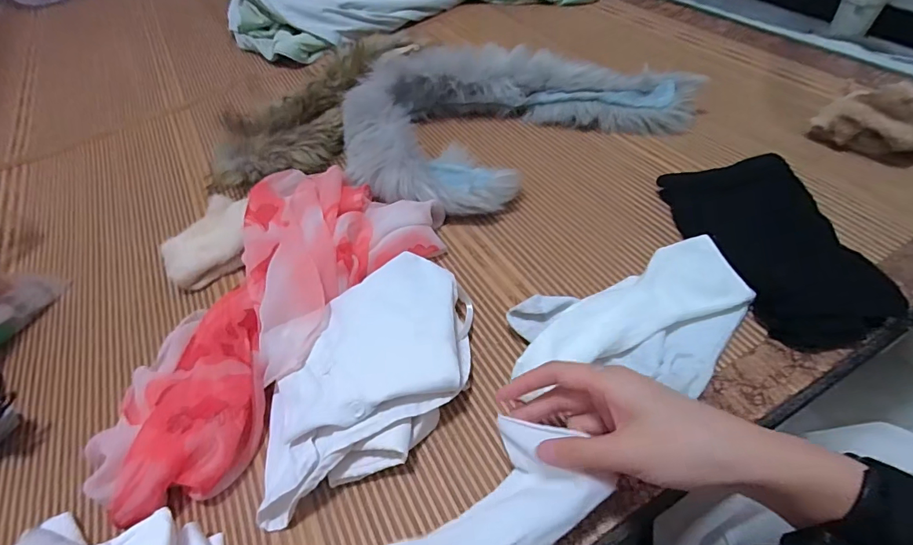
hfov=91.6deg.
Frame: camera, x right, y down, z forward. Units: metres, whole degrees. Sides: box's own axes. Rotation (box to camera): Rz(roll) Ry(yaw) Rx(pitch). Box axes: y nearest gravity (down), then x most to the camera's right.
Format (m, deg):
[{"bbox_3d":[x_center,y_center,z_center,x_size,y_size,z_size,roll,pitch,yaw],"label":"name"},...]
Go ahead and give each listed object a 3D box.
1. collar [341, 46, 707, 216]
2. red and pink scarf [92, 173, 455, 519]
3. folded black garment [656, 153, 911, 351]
[{"bbox_3d":[0.083,-0.200,0.577,0.457,0.069,0.280,-10,50,0],"label":"collar"},{"bbox_3d":[-0.202,0.020,0.447,0.228,0.051,0.384,26,59,26],"label":"red and pink scarf"},{"bbox_3d":[0.311,-0.034,0.443,0.136,0.024,0.231,-8,50,2],"label":"folded black garment"}]

